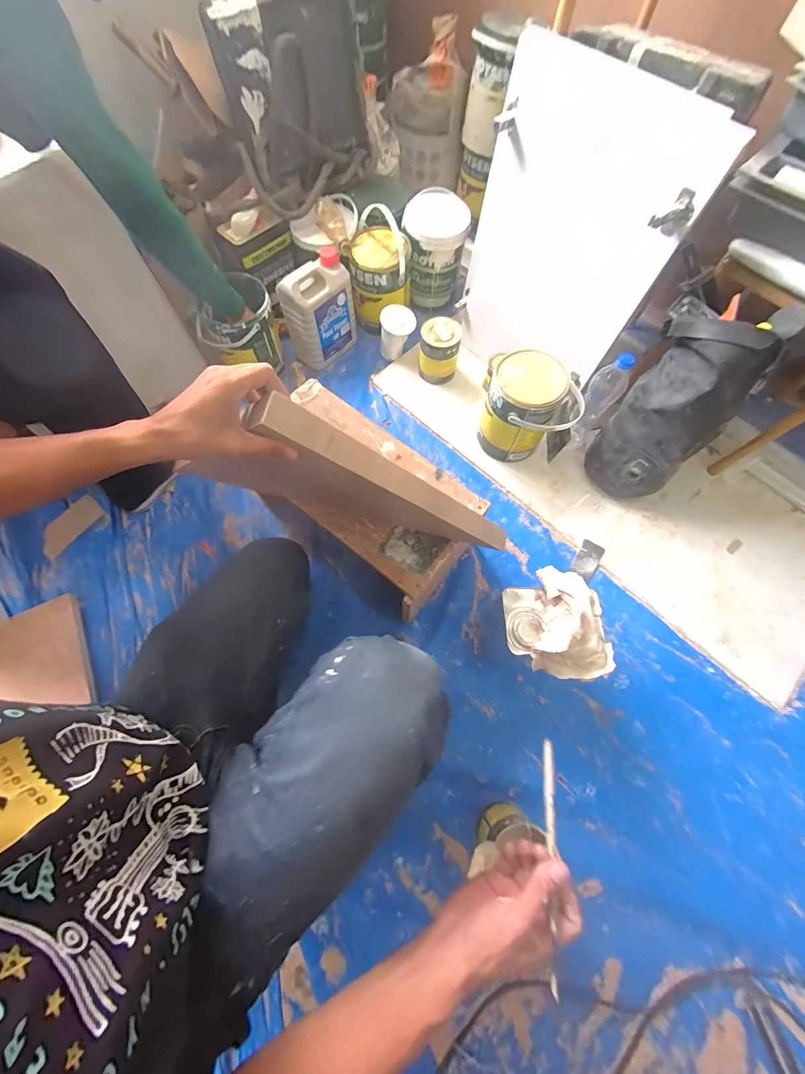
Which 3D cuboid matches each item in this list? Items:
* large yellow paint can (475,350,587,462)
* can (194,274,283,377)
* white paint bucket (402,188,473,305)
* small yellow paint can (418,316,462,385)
[{"bbox_3d":[0.288,-0.295,0.888,0.184,0.207,0.168,13,70,5],"label":"large yellow paint can"},{"bbox_3d":[-0.401,-0.536,0.958,0.167,0.164,0.180,0,70,0],"label":"can"},{"bbox_3d":[0.089,-0.803,1.054,0.168,0.197,0.191,3,70,1],"label":"white paint bucket"},{"bbox_3d":[0.098,-0.492,0.997,0.098,0.132,0.099,0,70,0],"label":"small yellow paint can"}]

